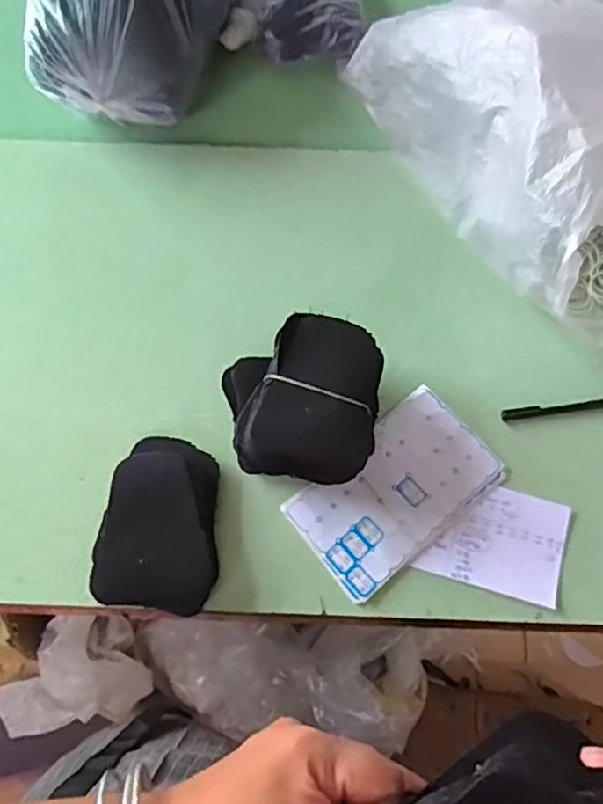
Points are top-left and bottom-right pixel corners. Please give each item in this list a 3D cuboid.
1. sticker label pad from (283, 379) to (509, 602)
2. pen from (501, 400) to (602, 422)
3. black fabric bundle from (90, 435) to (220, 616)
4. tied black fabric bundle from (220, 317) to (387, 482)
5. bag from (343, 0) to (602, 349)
[{"bbox_3d":[0.096,0.091,0.626,0.202,0.005,0.123,-39,81,-8],"label":"sticker label pad"},{"bbox_3d":[0.284,0.006,0.655,0.138,0.013,0.012,-8,78,-2],"label":"pen"},{"bbox_3d":[-0.140,0.117,0.603,0.115,0.049,0.169,3,77,1],"label":"black fabric bundle"},{"bbox_3d":[0.000,0.002,0.597,0.153,0.095,0.147,2,77,0],"label":"tied black fabric bundle"},{"bbox_3d":[0.252,-0.283,0.627,0.222,0.166,0.440,-28,78,-6],"label":"bag"}]

